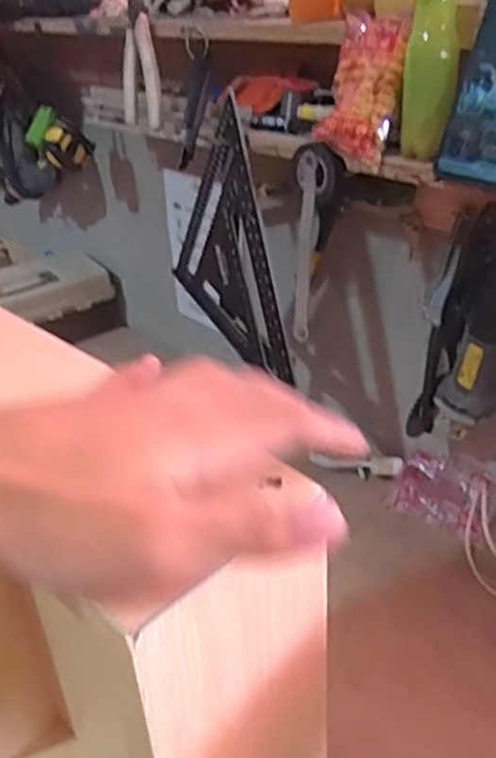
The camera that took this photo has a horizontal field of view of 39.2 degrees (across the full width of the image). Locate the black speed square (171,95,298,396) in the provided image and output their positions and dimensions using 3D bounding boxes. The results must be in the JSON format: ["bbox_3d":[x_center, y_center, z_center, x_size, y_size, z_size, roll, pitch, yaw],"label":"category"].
[{"bbox_3d":[-0.037,-0.176,0.951,0.027,0.353,0.209,-24,20,-33],"label":"black speed square"}]

